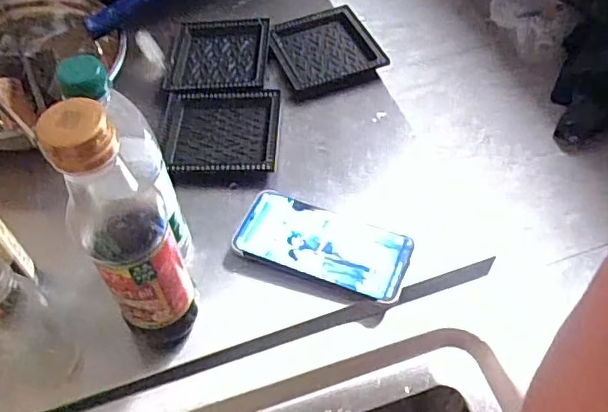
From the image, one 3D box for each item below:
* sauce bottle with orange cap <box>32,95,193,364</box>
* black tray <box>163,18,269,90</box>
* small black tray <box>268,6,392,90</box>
[{"bbox_3d":[-0.126,0.027,0.424,0.060,0.236,0.051,-29,57,-18],"label":"sauce bottle with orange cap"},{"bbox_3d":[-0.108,-0.194,0.740,0.118,0.012,0.126,0,53,3],"label":"black tray"},{"bbox_3d":[0.025,-0.205,0.739,0.121,0.015,0.126,-14,54,-8],"label":"small black tray"}]

